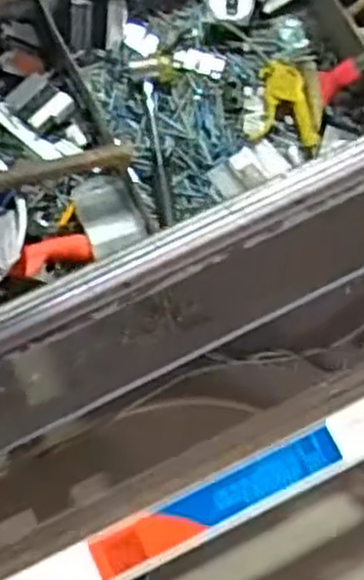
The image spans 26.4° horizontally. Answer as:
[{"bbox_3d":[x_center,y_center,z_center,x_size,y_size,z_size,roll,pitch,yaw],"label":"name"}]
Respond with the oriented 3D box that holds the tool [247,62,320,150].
[{"bbox_3d":[0.145,-0.254,1.048,0.086,0.024,0.120,8,75,2],"label":"tool"}]

